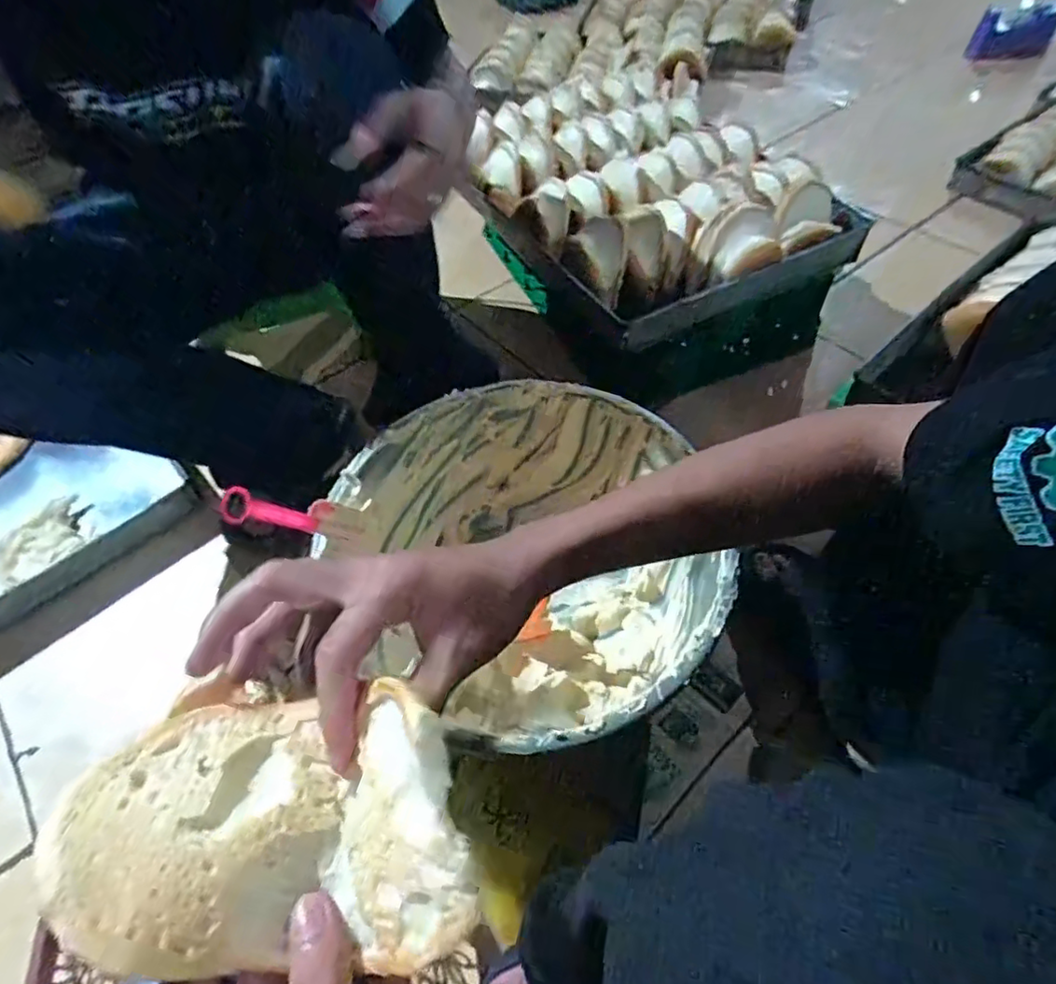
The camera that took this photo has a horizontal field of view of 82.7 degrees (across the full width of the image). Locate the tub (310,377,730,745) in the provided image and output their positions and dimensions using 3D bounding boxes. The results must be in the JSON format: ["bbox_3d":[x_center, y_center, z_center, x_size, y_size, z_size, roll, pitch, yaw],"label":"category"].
[{"bbox_3d":[0.011,0.065,0.664,0.378,0.178,0.339,37,63,25],"label":"tub"}]

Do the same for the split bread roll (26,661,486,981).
[{"bbox_3d":[-0.094,0.125,0.233,0.152,0.049,0.099,4,54,6],"label":"split bread roll"}]

